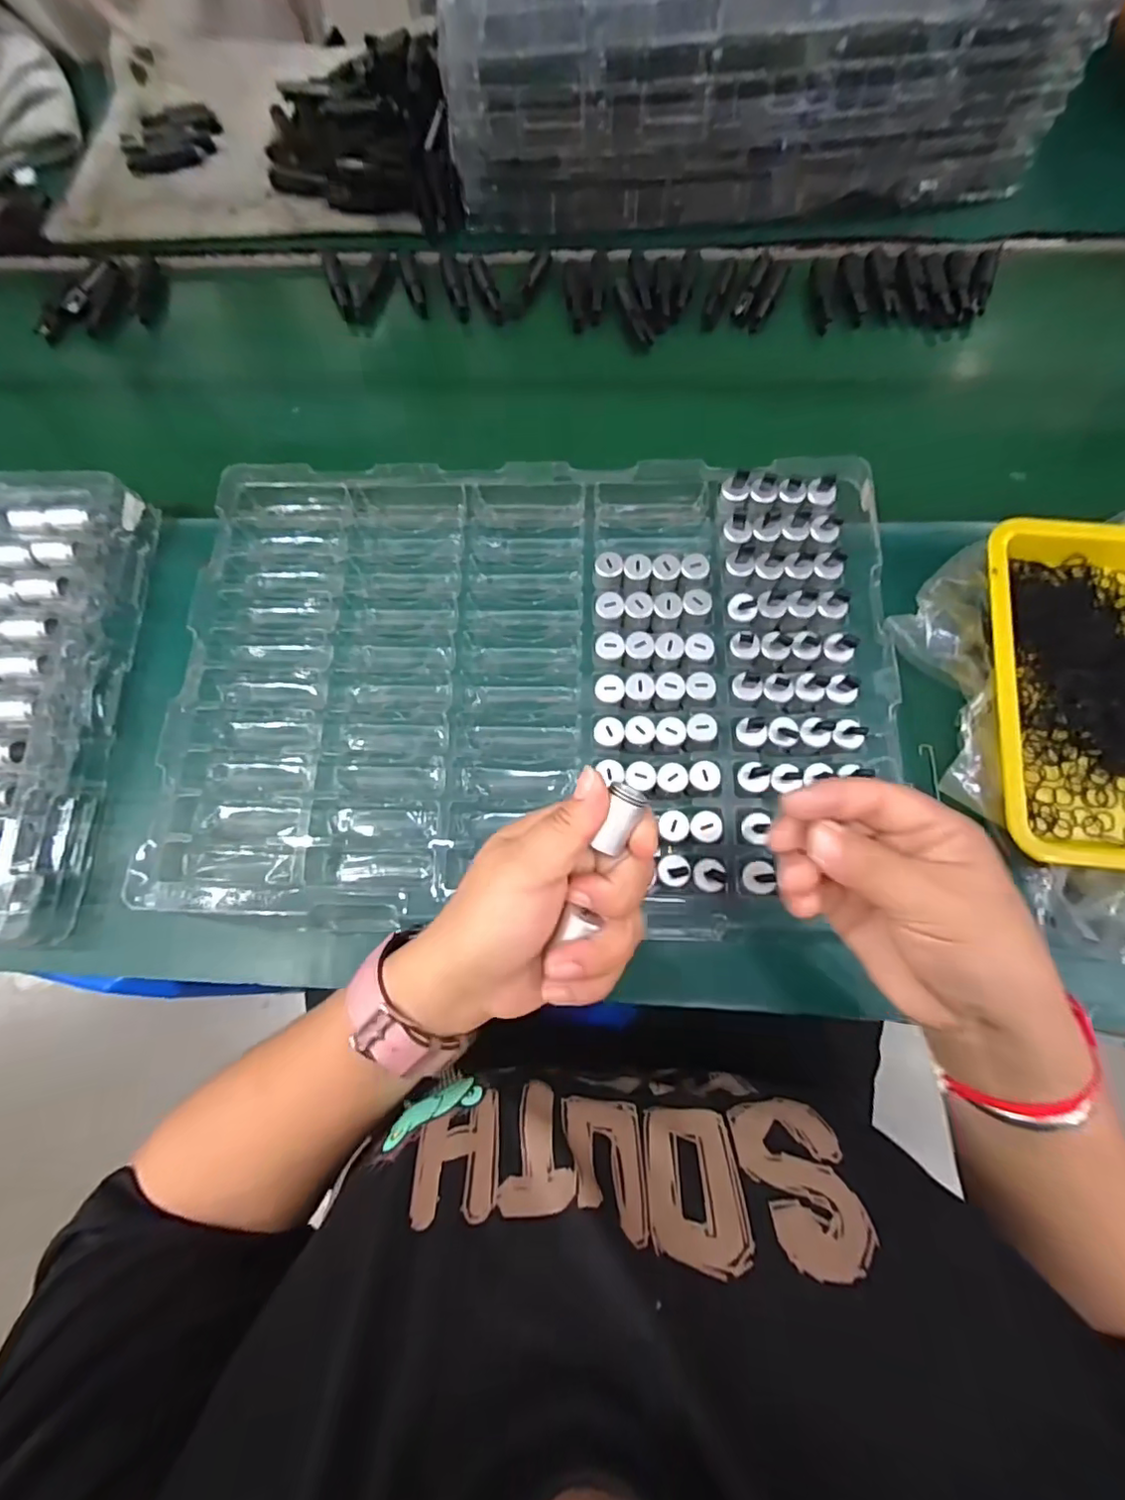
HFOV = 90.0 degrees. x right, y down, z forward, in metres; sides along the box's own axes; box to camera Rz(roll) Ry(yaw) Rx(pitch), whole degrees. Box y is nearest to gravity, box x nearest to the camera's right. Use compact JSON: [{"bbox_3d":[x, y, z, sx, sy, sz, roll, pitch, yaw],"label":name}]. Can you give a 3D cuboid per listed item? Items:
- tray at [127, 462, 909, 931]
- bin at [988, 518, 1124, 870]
[{"bbox_3d":[-0.019,-0.052,0.392,0.489,0.044,0.332,1,74,2],"label":"tray"},{"bbox_3d":[0.355,-0.037,0.349,0.170,0.032,0.217,4,74,3],"label":"bin"}]

